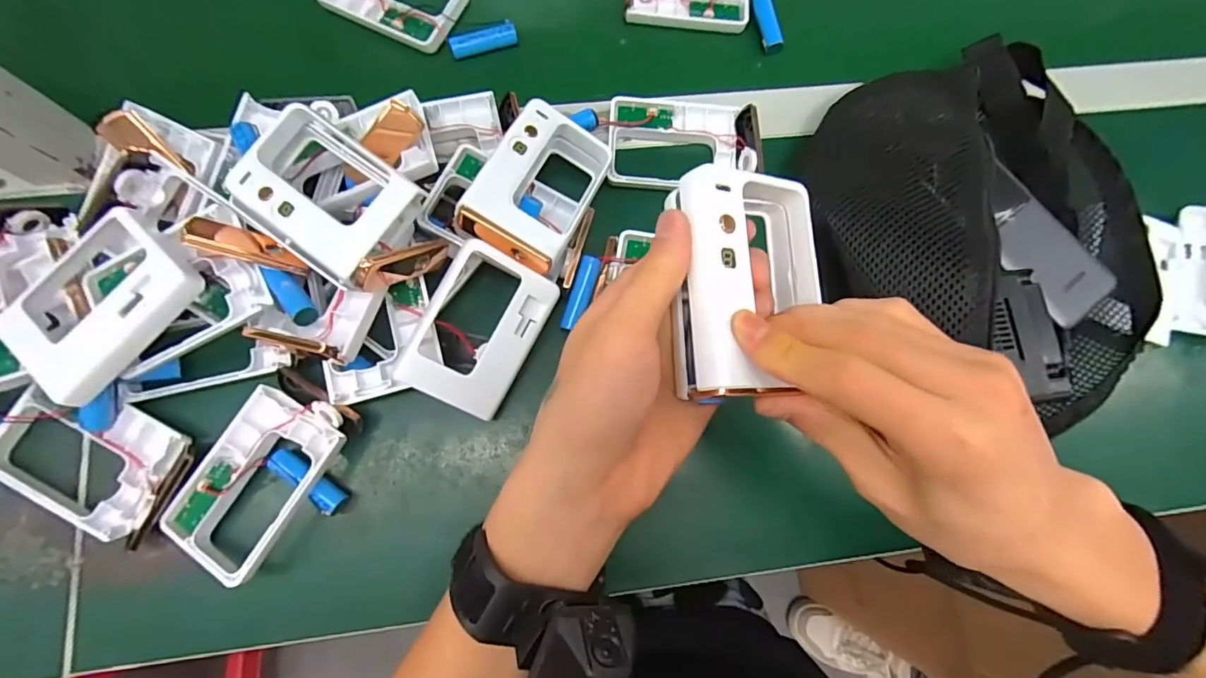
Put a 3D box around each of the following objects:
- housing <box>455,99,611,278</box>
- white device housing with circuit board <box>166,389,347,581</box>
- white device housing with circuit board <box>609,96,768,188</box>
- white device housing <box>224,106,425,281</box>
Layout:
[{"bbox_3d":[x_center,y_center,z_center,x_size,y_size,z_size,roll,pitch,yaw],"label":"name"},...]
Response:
[{"bbox_3d":[-0.042,-0.095,0.324,0.065,0.031,0.099,31,67,-15],"label":"housing"},{"bbox_3d":[-0.201,0.081,0.299,0.067,0.025,0.102,28,79,3],"label":"white device housing with circuit board"},{"bbox_3d":[0.058,-0.141,0.363,0.105,0.020,0.067,1,79,-3],"label":"white device housing with circuit board"},{"bbox_3d":[-0.157,-0.079,0.291,0.093,0.032,0.068,35,79,4],"label":"white device housing"}]

